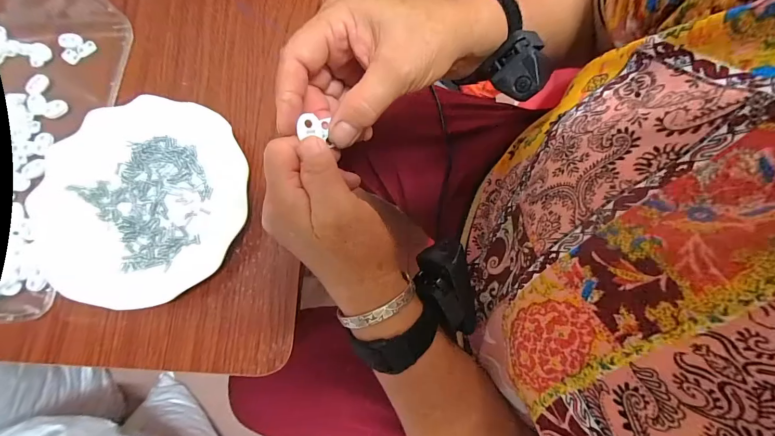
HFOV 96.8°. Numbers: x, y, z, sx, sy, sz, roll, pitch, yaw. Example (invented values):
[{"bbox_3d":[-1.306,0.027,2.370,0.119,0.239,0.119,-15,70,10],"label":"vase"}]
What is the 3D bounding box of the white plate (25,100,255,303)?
[{"bbox_3d":[-0.216,-0.016,0.305,0.183,0.021,0.177,0,77,1],"label":"white plate"}]

